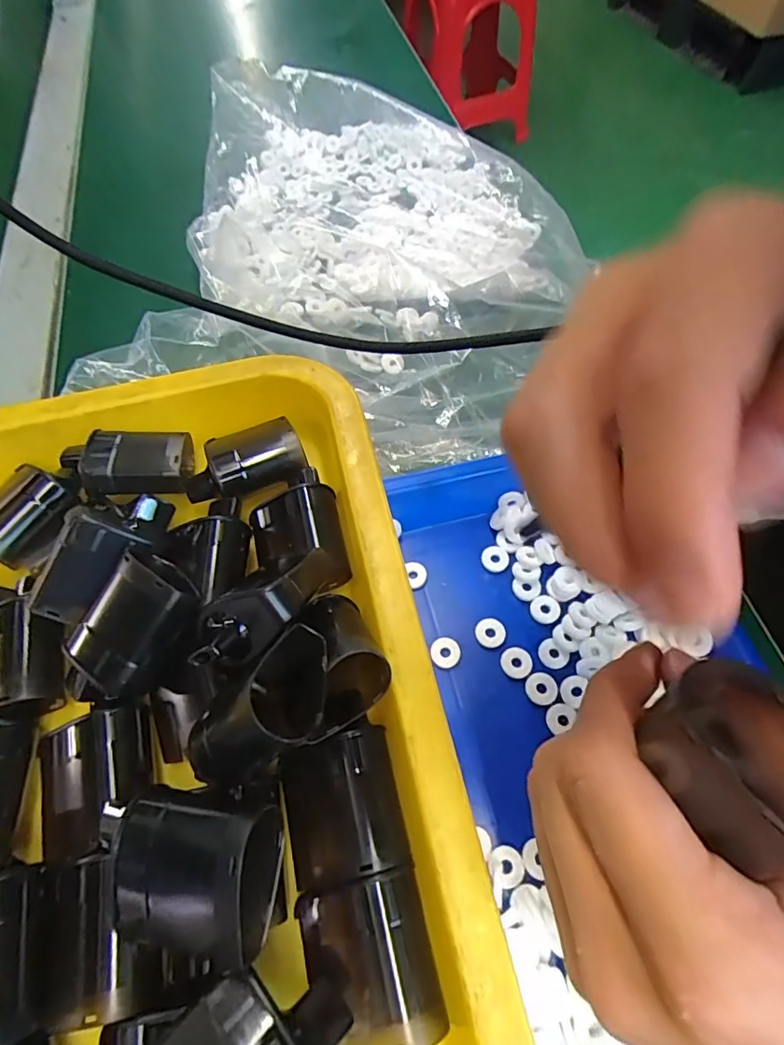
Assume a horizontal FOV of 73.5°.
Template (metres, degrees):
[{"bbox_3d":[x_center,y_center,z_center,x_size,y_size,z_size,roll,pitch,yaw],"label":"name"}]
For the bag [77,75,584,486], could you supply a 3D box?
[{"bbox_3d":[-0.011,-0.199,0.361,0.294,0.052,0.361,8,62,6],"label":"bag"}]

